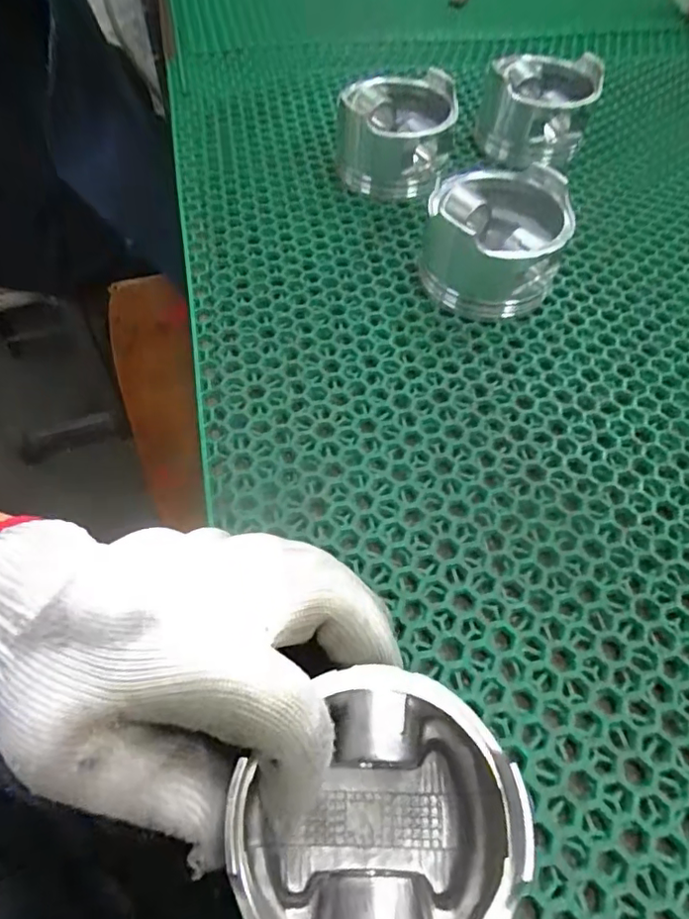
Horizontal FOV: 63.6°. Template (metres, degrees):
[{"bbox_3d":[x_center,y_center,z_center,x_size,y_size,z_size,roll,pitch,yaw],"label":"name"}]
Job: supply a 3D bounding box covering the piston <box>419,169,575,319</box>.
[{"bbox_3d":[0.088,-0.123,0.321,0.075,0.054,0.075,0,57,-2],"label":"piston"}]

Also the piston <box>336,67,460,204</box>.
[{"bbox_3d":[0.035,-0.223,0.380,0.074,0.054,0.085,12,57,6],"label":"piston"}]

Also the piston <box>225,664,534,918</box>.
[{"bbox_3d":[0.011,0.106,0.165,0.072,0.043,0.081,36,62,19],"label":"piston"}]

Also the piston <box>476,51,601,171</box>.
[{"bbox_3d":[0.144,-0.261,0.417,0.075,0.060,0.075,16,58,8],"label":"piston"}]

